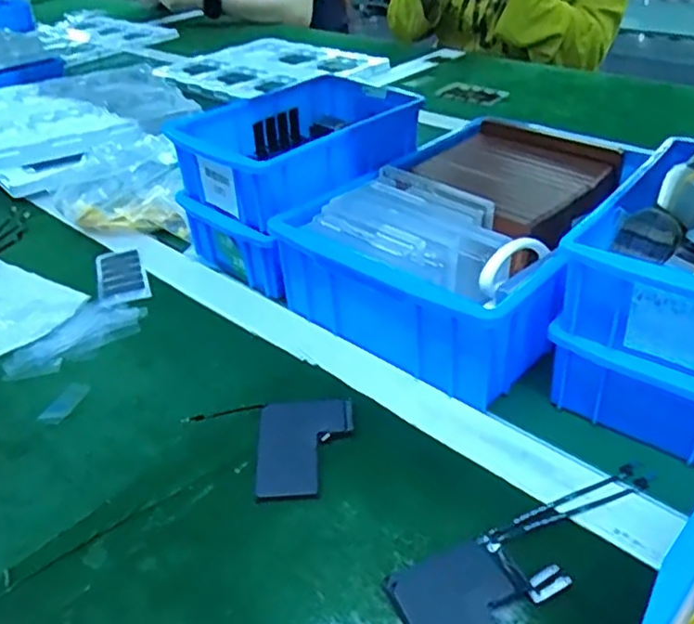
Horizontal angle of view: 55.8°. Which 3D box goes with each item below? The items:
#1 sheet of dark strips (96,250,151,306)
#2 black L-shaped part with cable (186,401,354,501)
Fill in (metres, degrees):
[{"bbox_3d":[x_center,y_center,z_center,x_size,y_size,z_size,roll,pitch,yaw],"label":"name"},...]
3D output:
[{"bbox_3d":[-0.203,-0.036,0.593,0.041,0.008,0.090,-13,36,-14],"label":"sheet of dark strips"},{"bbox_3d":[-0.049,0.083,0.405,0.102,0.007,0.078,-1,35,2],"label":"black L-shaped part with cable"}]

